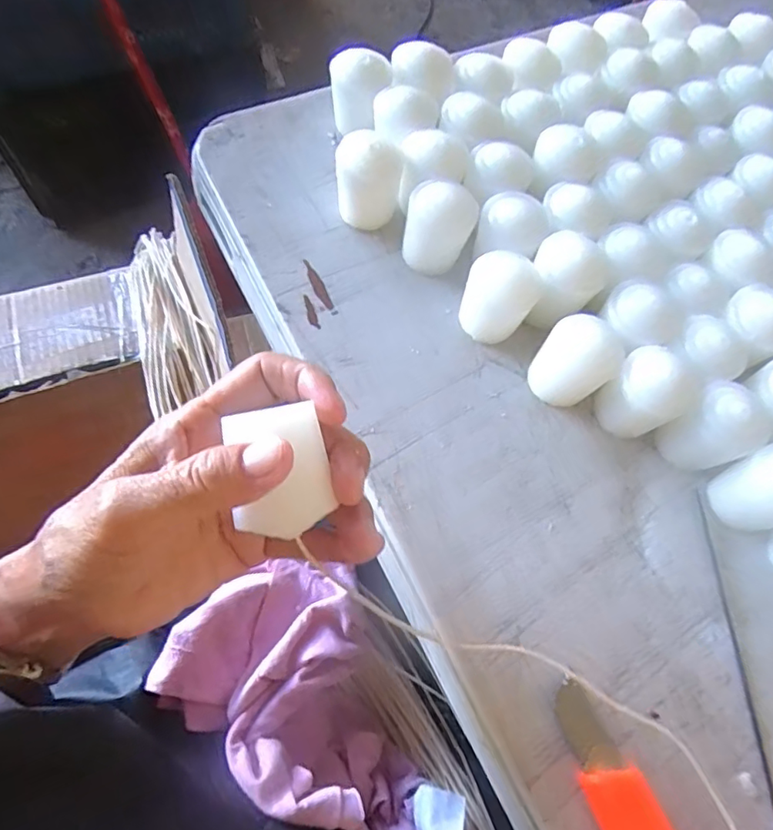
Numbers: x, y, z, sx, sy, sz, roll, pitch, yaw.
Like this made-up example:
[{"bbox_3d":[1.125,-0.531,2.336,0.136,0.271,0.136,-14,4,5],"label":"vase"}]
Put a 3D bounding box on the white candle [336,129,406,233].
[{"bbox_3d":[-0.010,-0.137,0.318,0.037,0.051,0.037,-2,69,-6],"label":"white candle"}]

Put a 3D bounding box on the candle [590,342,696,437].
[{"bbox_3d":[0.130,-0.007,0.282,0.036,0.046,0.035,0,71,-1],"label":"candle"}]

